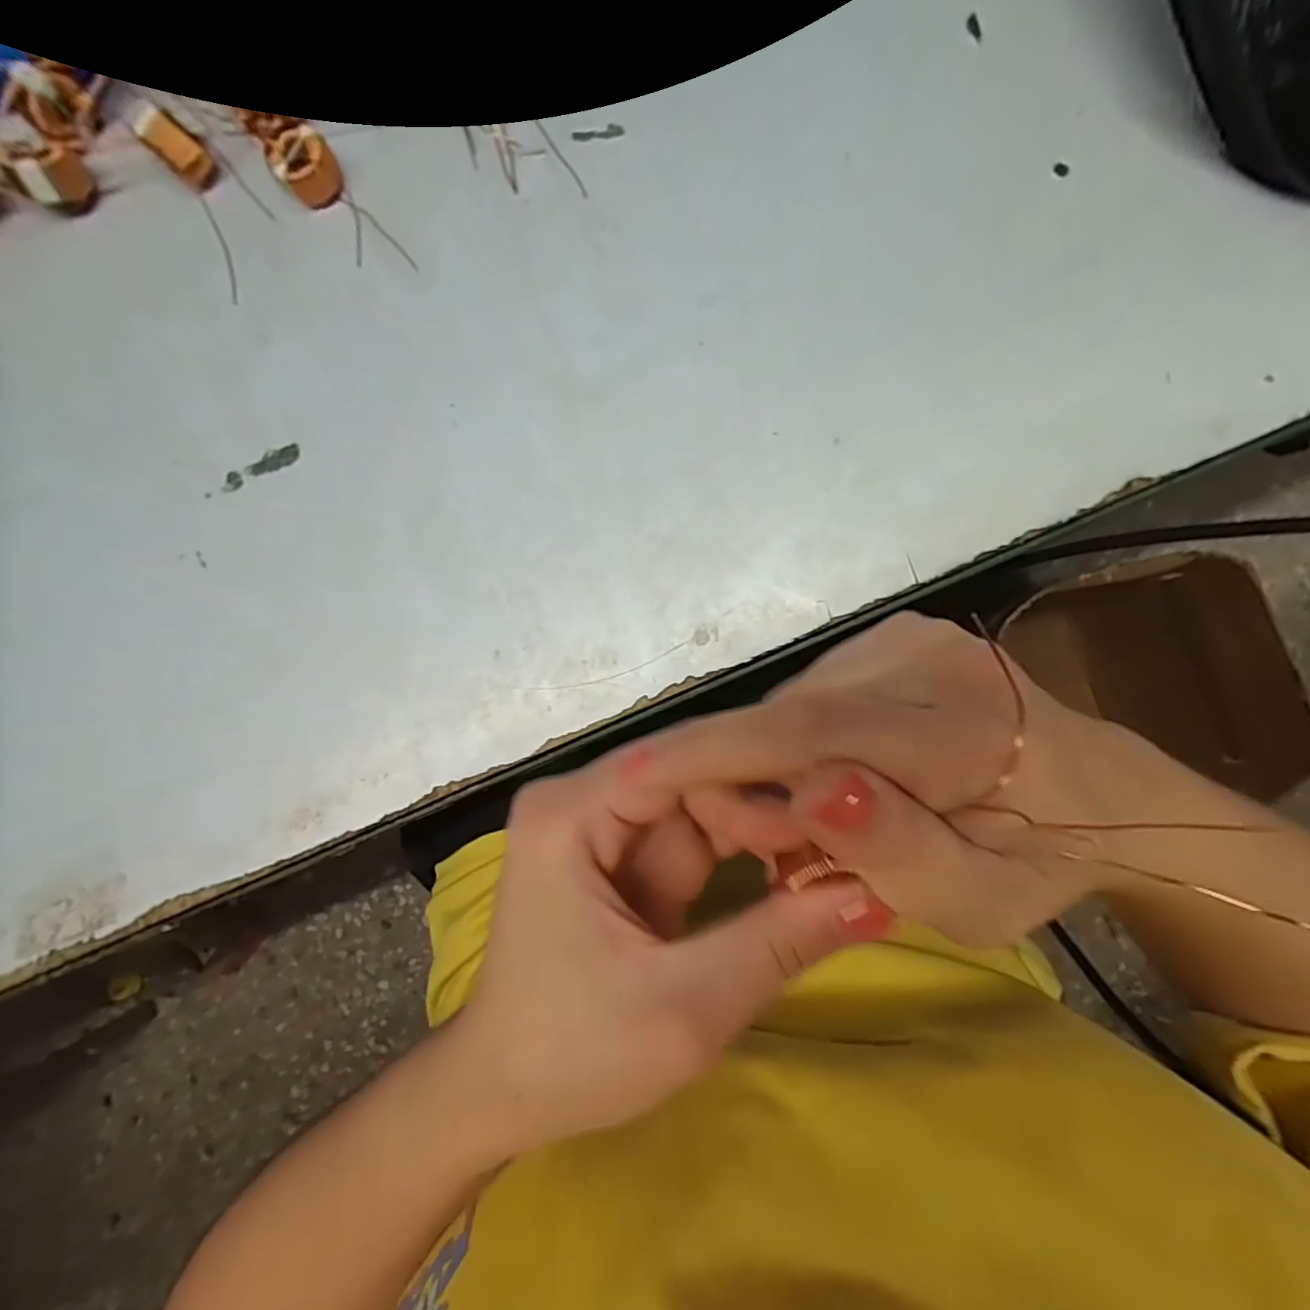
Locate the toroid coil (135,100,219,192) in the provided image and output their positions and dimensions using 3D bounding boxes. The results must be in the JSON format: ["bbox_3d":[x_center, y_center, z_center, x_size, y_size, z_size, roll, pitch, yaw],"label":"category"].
[{"bbox_3d":[-0.188,-0.200,0.230,0.016,0.023,0.018,-44,86,-2],"label":"toroid coil"}]

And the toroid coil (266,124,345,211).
[{"bbox_3d":[-0.137,-0.192,0.230,0.023,0.014,0.024,0,86,1],"label":"toroid coil"}]

